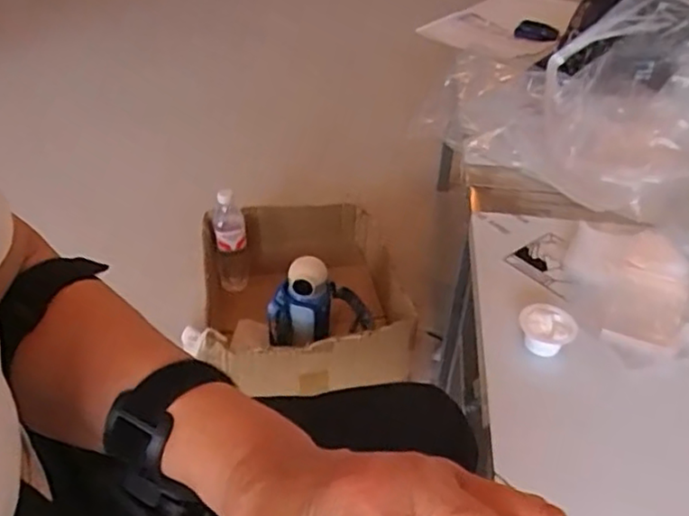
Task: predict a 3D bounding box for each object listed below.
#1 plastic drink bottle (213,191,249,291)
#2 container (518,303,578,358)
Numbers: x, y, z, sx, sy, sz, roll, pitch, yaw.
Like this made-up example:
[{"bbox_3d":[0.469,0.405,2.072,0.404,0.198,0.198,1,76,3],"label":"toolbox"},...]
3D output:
[{"bbox_3d":[-0.226,-0.039,1.269,0.064,0.196,0.052,-6,11,-9],"label":"plastic drink bottle"},{"bbox_3d":[0.200,0.073,0.636,0.053,0.028,0.057,1,38,-1],"label":"container"}]

